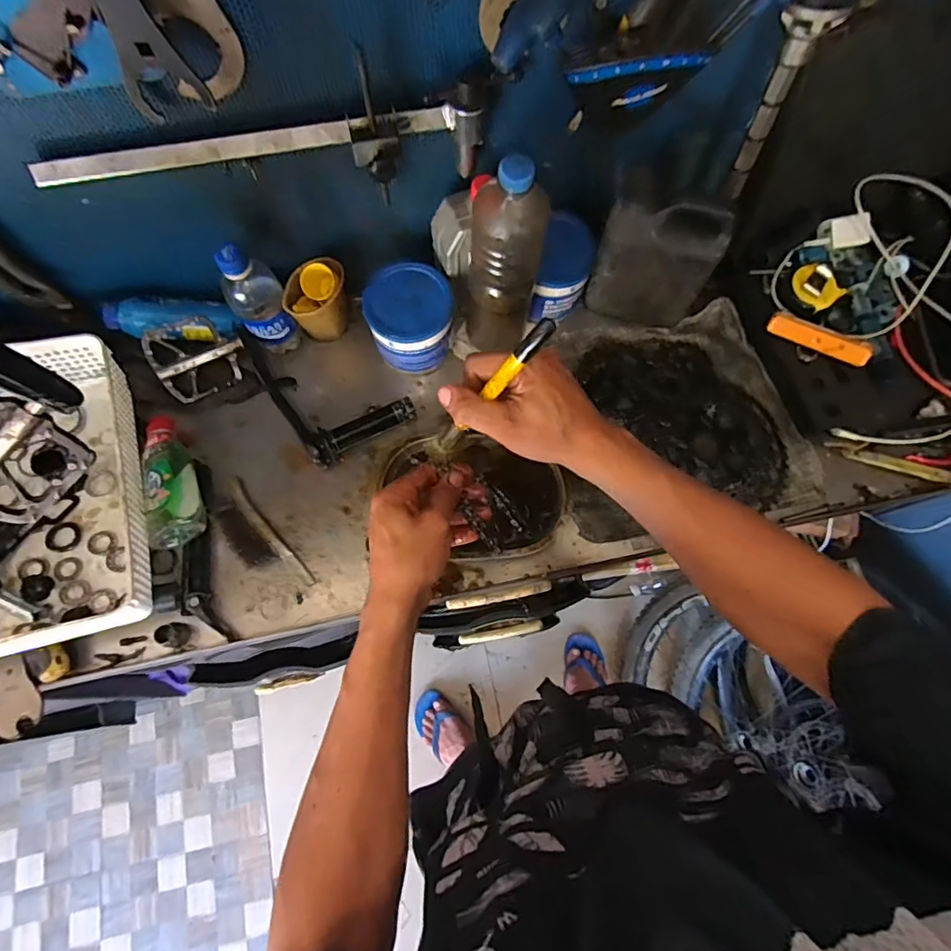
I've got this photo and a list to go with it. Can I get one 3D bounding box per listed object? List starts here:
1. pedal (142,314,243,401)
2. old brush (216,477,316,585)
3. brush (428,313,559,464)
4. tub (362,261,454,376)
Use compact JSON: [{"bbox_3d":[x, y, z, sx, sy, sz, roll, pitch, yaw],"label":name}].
[{"bbox_3d":[-0.341,-0.147,0.651,0.101,0.091,0.033,-26,38,-14],"label":"pedal"},{"bbox_3d":[-0.256,0.074,0.615,0.049,0.021,0.159,-38,76,-10],"label":"old brush"},{"bbox_3d":[0.006,-0.058,0.404,0.011,0.170,0.018,-14,69,-41],"label":"brush"},{"bbox_3d":[-0.078,-0.187,0.656,0.100,0.099,0.099,0,73,1],"label":"tub"}]

